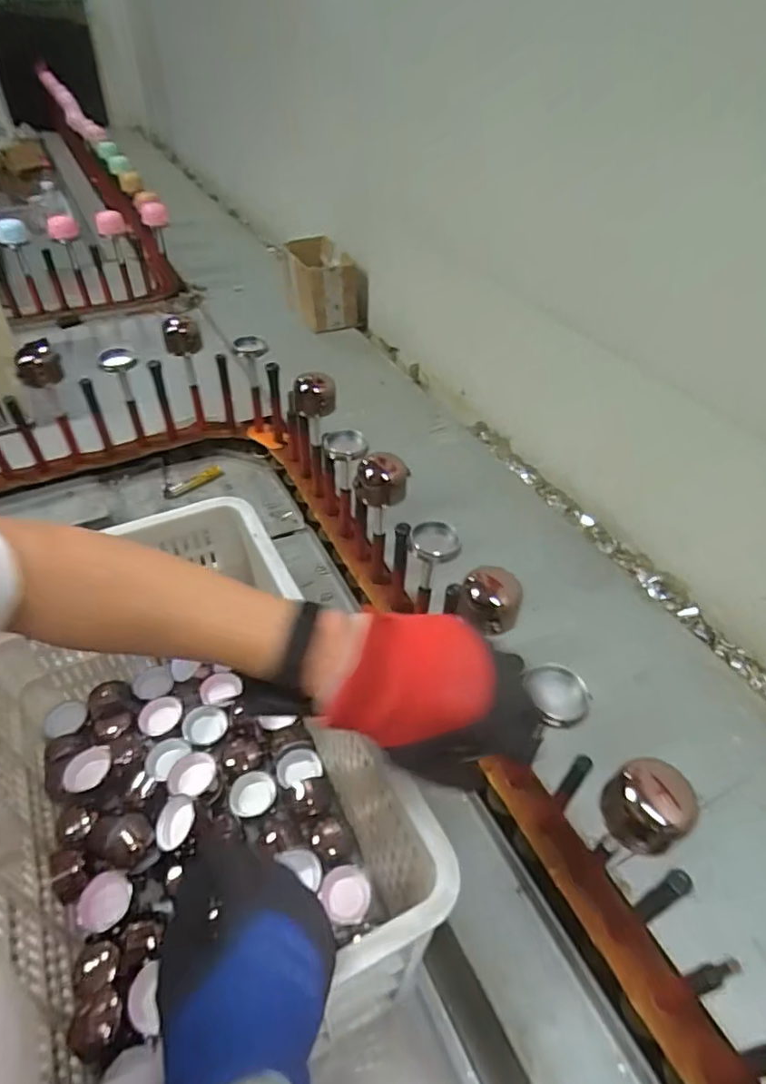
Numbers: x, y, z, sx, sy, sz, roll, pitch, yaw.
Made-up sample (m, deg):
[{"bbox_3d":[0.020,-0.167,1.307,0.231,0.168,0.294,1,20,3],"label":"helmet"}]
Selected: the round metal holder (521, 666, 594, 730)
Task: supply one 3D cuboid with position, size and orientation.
[{"bbox_3d":[0.145,0.125,0.485,0.045,0.012,0.055,-12,46,-20],"label":"round metal holder"}]

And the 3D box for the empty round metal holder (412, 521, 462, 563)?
[{"bbox_3d":[0.056,0.002,0.610,0.050,0.016,0.047,4,43,-4],"label":"empty round metal holder"}]

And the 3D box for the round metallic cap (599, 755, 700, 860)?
[{"bbox_3d":[0.190,0.190,0.416,0.050,0.040,0.053,-3,44,-11],"label":"round metallic cap"}]

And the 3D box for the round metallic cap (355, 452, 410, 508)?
[{"bbox_3d":[-0.001,-0.069,0.662,0.056,0.046,0.042,13,43,5],"label":"round metallic cap"}]

